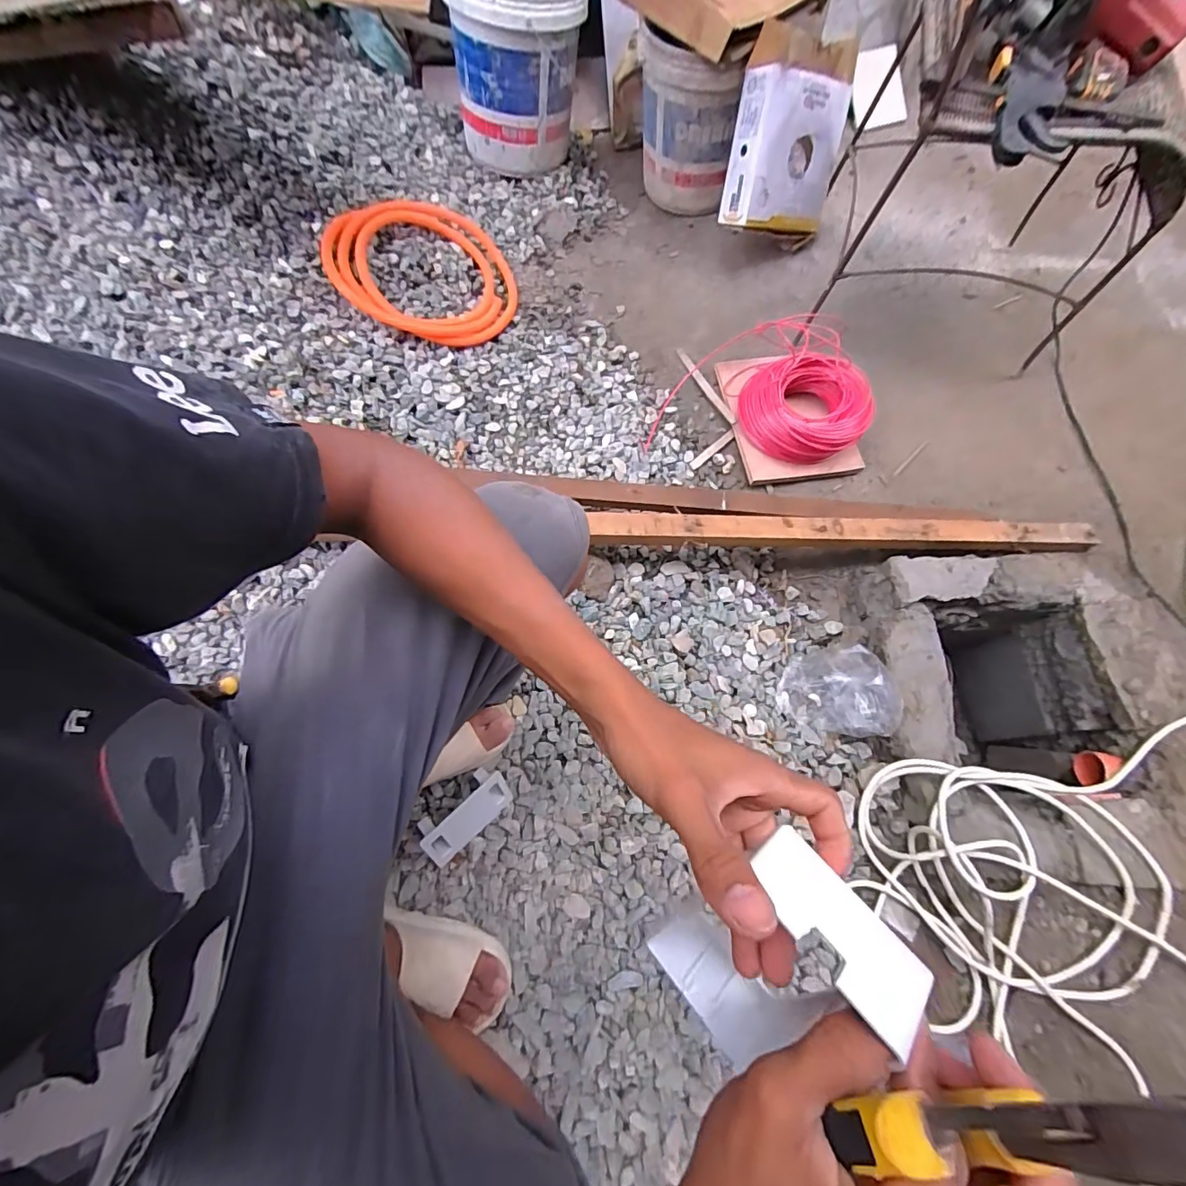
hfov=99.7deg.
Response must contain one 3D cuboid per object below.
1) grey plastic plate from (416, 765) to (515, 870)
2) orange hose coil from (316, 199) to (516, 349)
[{"bbox_3d":[-0.165,0.286,0.647,0.027,0.070,0.121,22,48,38],"label":"grey plastic plate"},{"bbox_3d":[-0.365,-0.721,1.129,0.411,0.037,0.388,-30,84,-28],"label":"orange hose coil"}]

